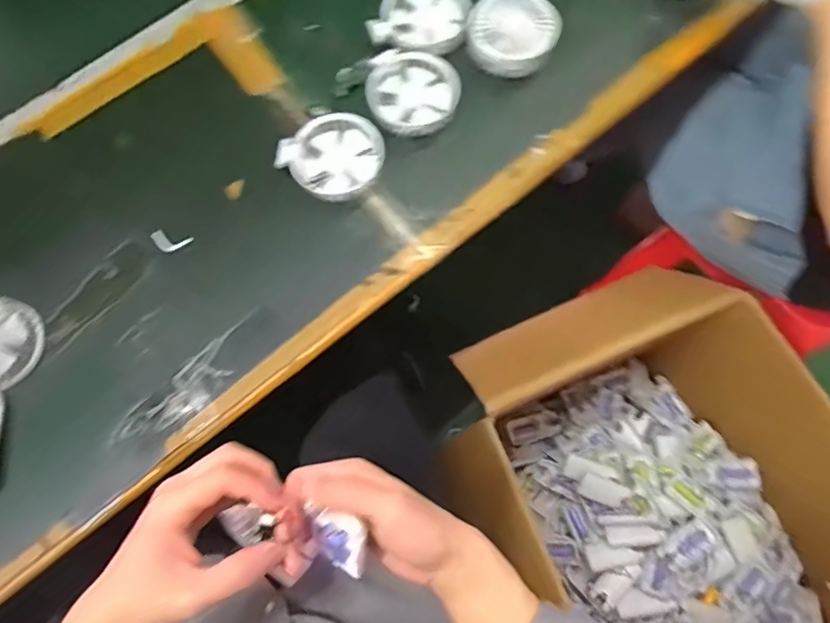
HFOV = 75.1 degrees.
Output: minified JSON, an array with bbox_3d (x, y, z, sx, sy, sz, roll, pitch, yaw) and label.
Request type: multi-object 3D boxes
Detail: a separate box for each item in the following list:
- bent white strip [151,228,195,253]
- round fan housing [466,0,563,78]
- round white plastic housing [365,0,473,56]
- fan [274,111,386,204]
[{"bbox_3d":[-0.254,-0.072,0.562,0.041,0.012,0.020,10,74,5],"label":"bent white strip"},{"bbox_3d":[0.109,-0.315,0.602,0.097,0.046,0.091,0,74,2],"label":"round fan housing"},{"bbox_3d":[0.010,-0.335,0.613,0.101,0.031,0.095,0,74,2],"label":"round white plastic housing"},{"bbox_3d":[-0.083,-0.162,0.569,0.096,0.035,0.089,0,74,2],"label":"fan"}]

